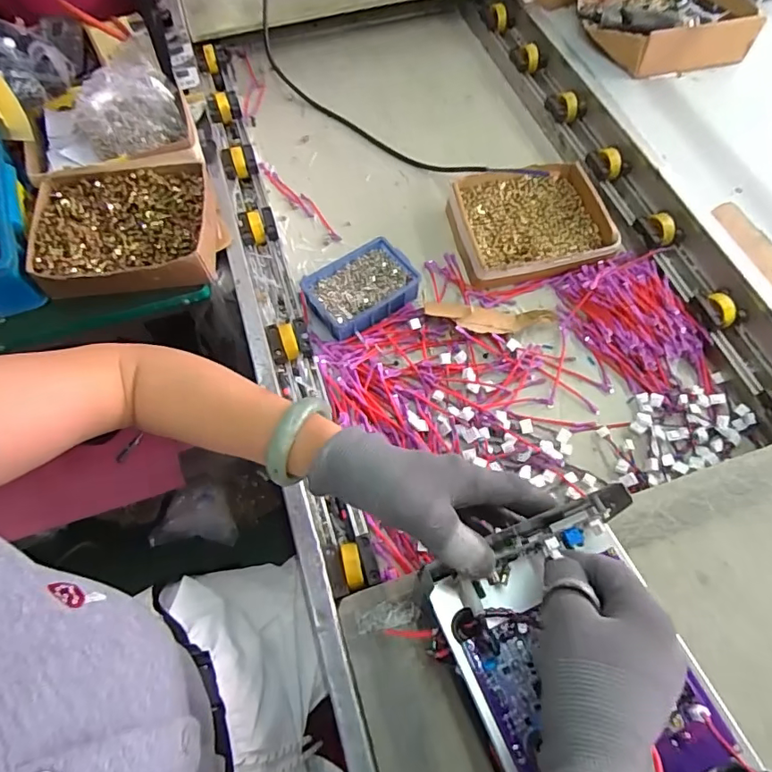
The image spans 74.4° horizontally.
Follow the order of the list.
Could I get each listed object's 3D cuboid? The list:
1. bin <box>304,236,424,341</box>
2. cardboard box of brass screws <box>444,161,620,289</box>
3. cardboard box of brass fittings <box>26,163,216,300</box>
[{"bbox_3d":[-0.034,-0.134,0.733,0.149,0.057,0.106,-32,67,-14],"label":"bin"},{"bbox_3d":[0.220,-0.250,0.784,0.227,0.053,0.203,-7,63,-3],"label":"cardboard box of brass screws"},{"bbox_3d":[-0.345,-0.213,0.682,0.226,0.050,0.198,-9,63,-4],"label":"cardboard box of brass fittings"}]

